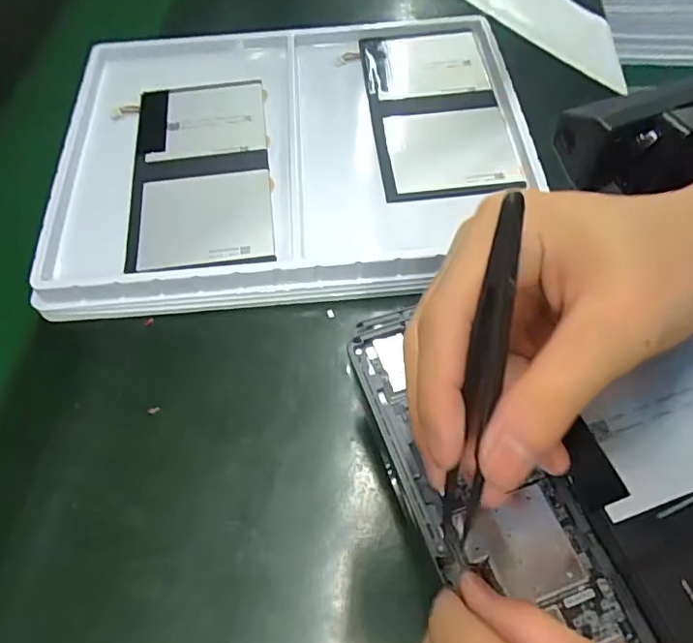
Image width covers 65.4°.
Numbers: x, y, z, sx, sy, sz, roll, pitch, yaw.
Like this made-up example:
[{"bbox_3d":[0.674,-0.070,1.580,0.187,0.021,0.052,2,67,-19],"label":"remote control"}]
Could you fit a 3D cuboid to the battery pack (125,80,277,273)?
[{"bbox_3d":[-0.100,-0.106,0.371,0.091,0.008,0.173,-7,60,-3],"label":"battery pack"}]

